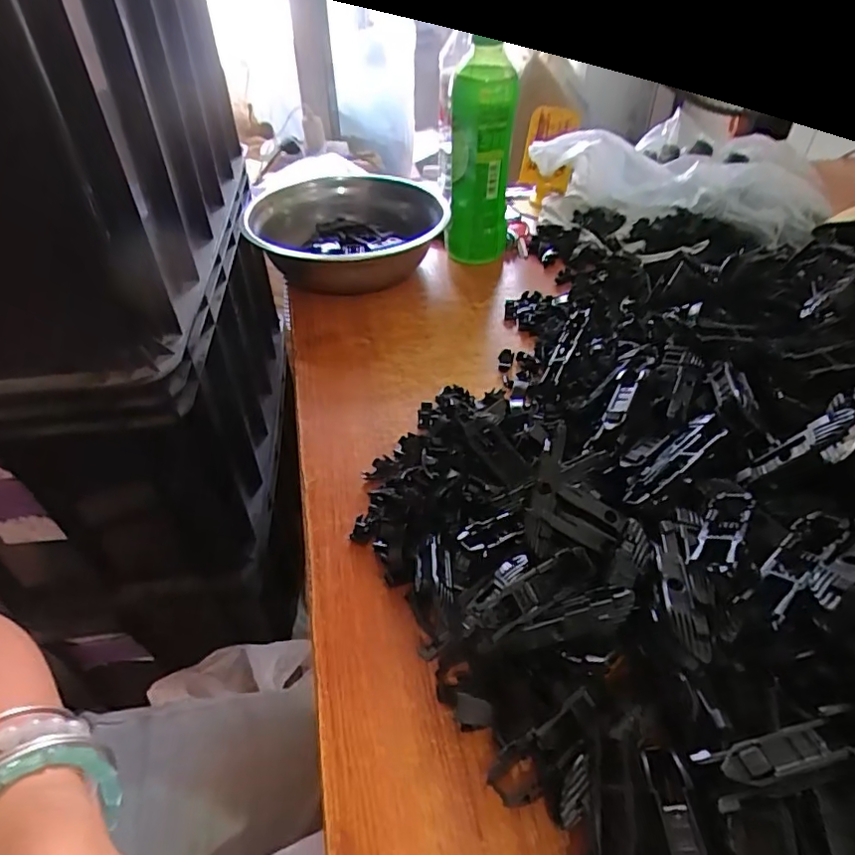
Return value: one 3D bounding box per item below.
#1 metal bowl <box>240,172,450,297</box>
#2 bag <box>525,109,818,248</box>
[{"bbox_3d":[-0.085,-0.197,0.584,0.185,0.063,0.200,0,43,0],"label":"metal bowl"},{"bbox_3d":[0.256,-0.269,0.587,0.277,0.084,0.087,5,43,5],"label":"bag"}]

